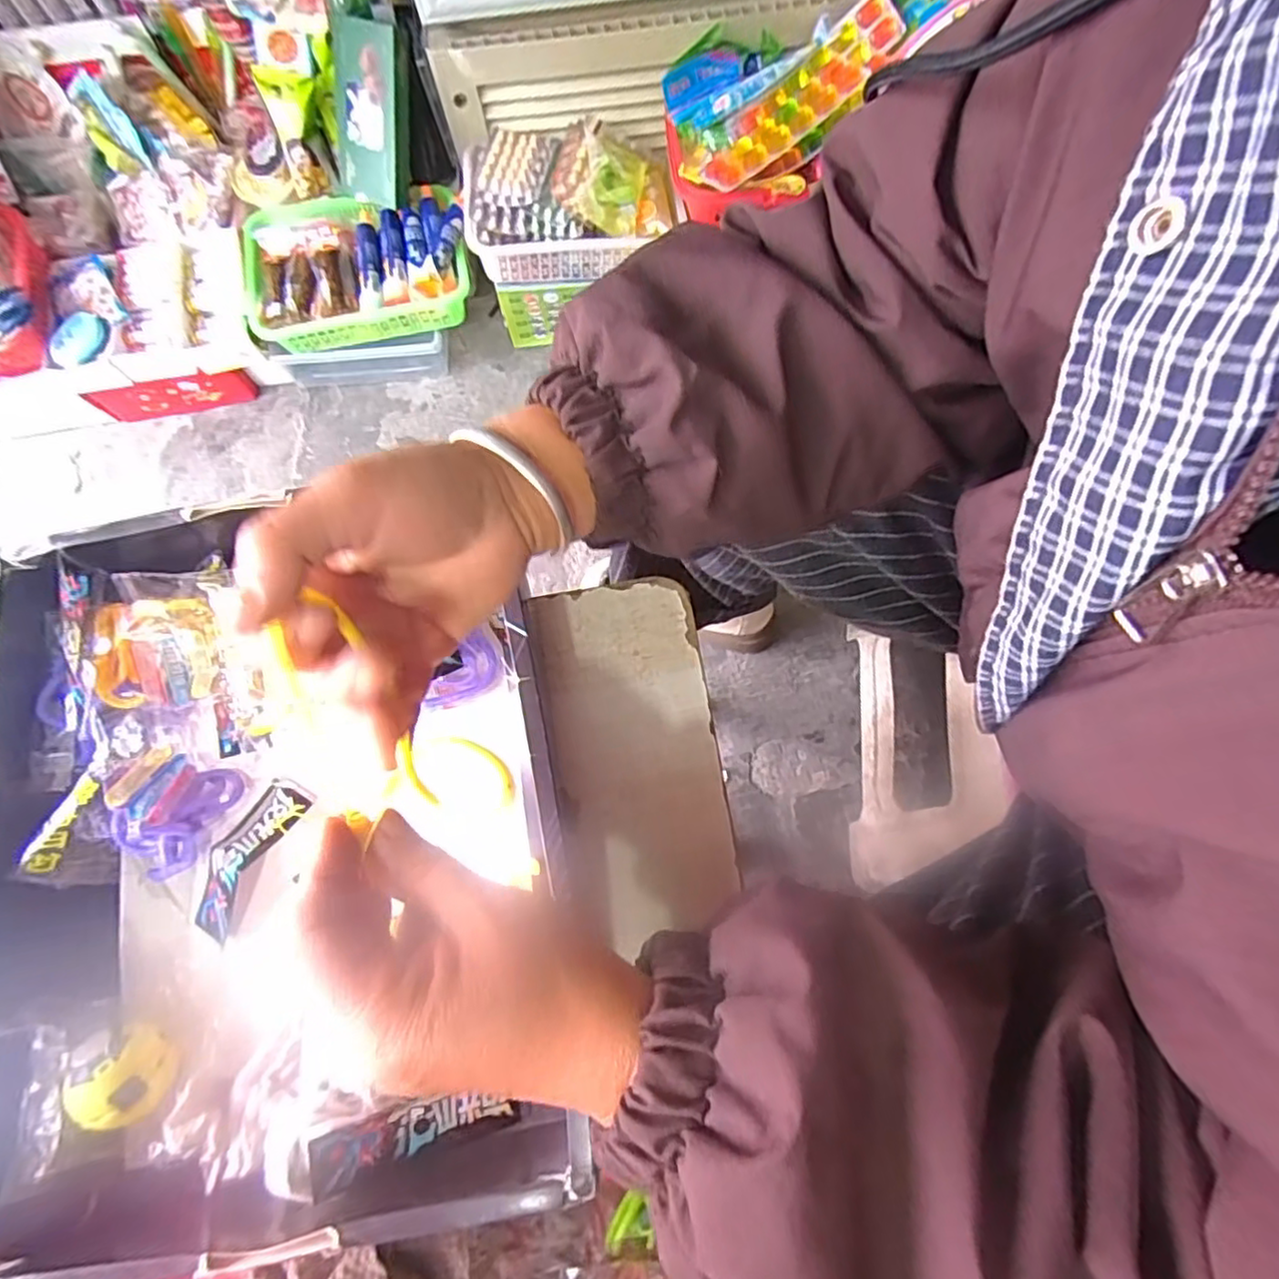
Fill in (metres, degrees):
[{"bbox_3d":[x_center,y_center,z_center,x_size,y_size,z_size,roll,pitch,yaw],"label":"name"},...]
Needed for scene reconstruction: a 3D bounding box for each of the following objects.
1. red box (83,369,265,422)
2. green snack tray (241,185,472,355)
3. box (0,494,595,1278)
[{"bbox_3d":[-0.639,-0.336,0.902,0.199,0.098,0.019,-15,84,-6],"label":"red box"},{"bbox_3d":[-0.366,-0.492,0.868,0.282,0.068,0.182,-13,74,-2],"label":"green snack tray"},{"bbox_3d":[-0.189,0.098,0.341,0.279,0.067,0.353,-15,74,-2],"label":"box"}]

